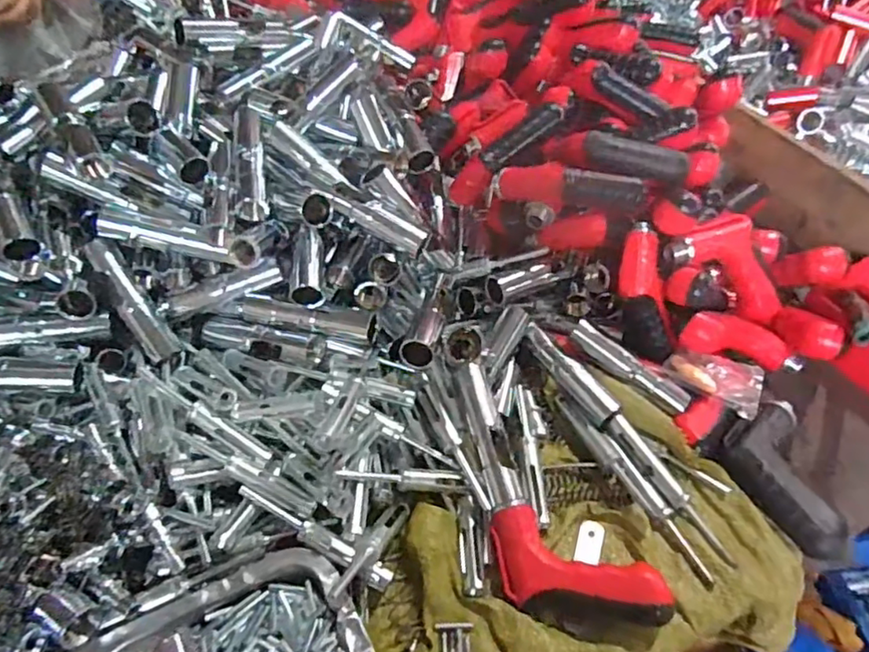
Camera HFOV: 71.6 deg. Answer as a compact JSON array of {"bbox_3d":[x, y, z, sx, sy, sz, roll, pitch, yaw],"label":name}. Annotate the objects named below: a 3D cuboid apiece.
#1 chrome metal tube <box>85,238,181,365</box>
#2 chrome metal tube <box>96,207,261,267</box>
[{"bbox_3d":[-0.264,-0.022,0.525,0.027,0.024,0.120,-31,88,-25],"label":"chrome metal tube"},{"bbox_3d":[-0.222,-0.075,0.523,0.162,0.034,0.029,15,49,13],"label":"chrome metal tube"}]

